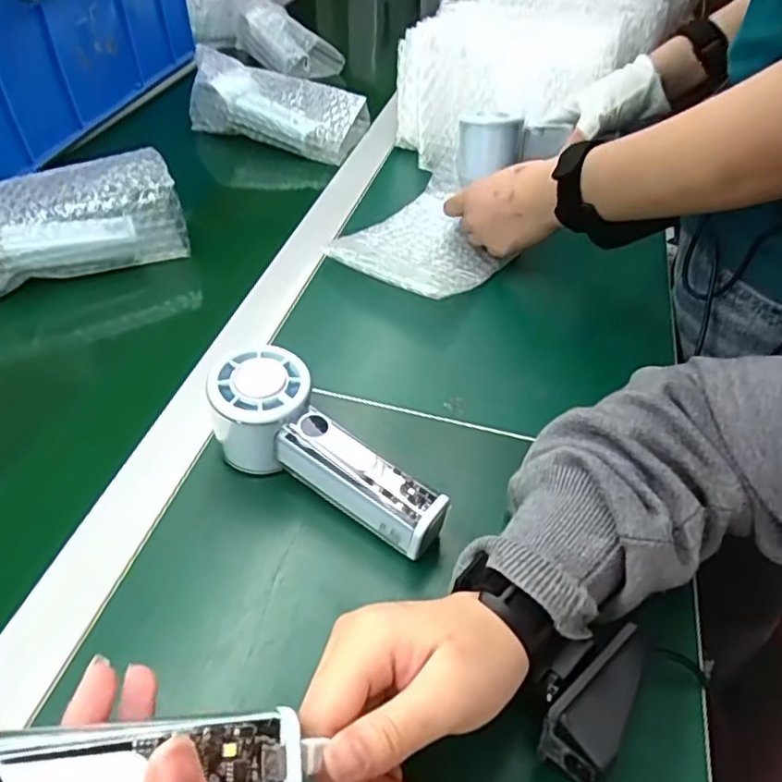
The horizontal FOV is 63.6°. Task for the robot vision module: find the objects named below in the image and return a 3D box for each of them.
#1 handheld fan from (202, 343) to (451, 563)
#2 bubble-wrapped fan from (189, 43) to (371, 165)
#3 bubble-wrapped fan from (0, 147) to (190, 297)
[{"bbox_3d":[-0.040,0.038,0.360,0.152,0.052,0.054,34,56,21],"label":"handheld fan"},{"bbox_3d":[-0.131,-0.333,0.739,0.207,0.071,0.090,24,53,14],"label":"bubble-wrapped fan"},{"bbox_3d":[-0.284,-0.135,0.519,0.207,0.064,0.073,-21,56,-20],"label":"bubble-wrapped fan"}]

